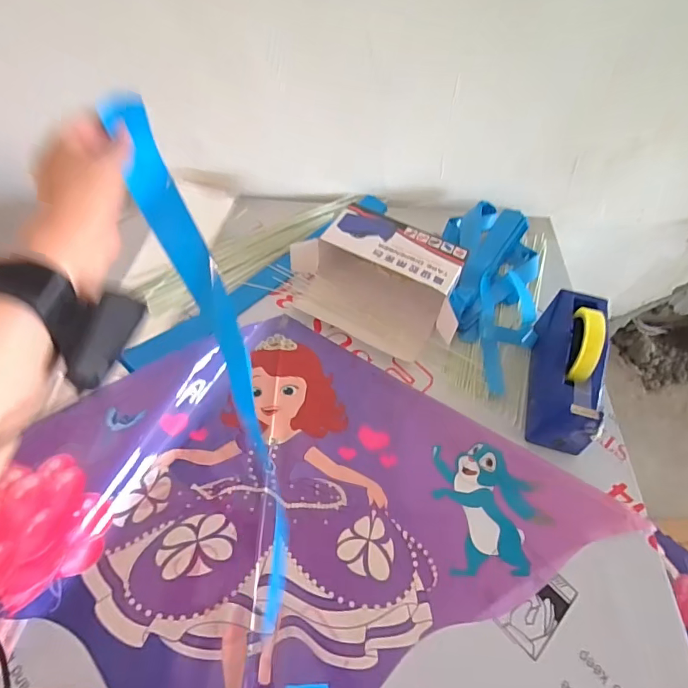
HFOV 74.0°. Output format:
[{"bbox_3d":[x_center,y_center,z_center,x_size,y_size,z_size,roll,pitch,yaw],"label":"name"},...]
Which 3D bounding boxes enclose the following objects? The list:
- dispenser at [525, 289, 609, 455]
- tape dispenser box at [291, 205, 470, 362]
[{"bbox_3d":[0.300,0.031,0.606,0.070,0.124,0.197,15,57,7],"label":"dispenser"},{"bbox_3d":[0.054,-0.102,0.700,0.257,0.077,0.176,25,58,13],"label":"tape dispenser box"}]

